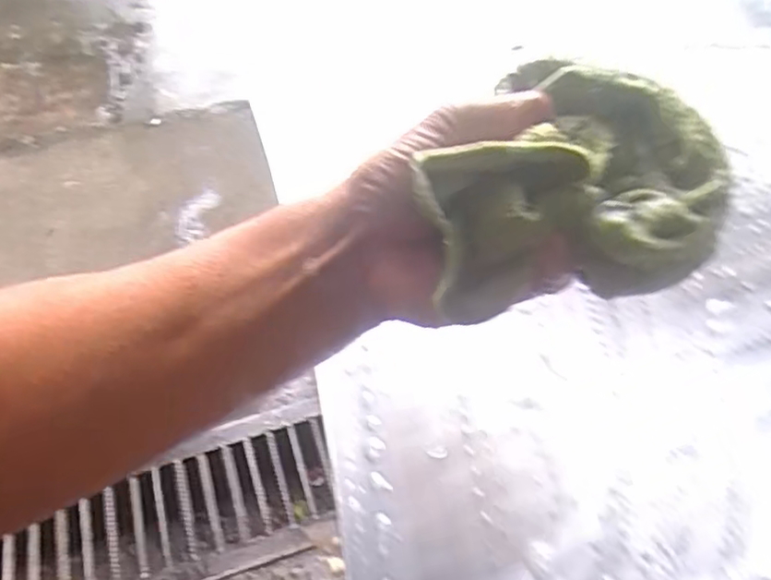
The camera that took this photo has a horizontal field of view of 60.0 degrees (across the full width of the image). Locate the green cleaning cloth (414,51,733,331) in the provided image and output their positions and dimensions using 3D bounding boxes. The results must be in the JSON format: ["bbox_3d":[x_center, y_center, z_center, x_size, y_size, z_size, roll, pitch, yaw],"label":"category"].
[{"bbox_3d":[0.067,-0.043,0.266,0.107,0.059,0.082,-10,52,-4],"label":"green cleaning cloth"}]

